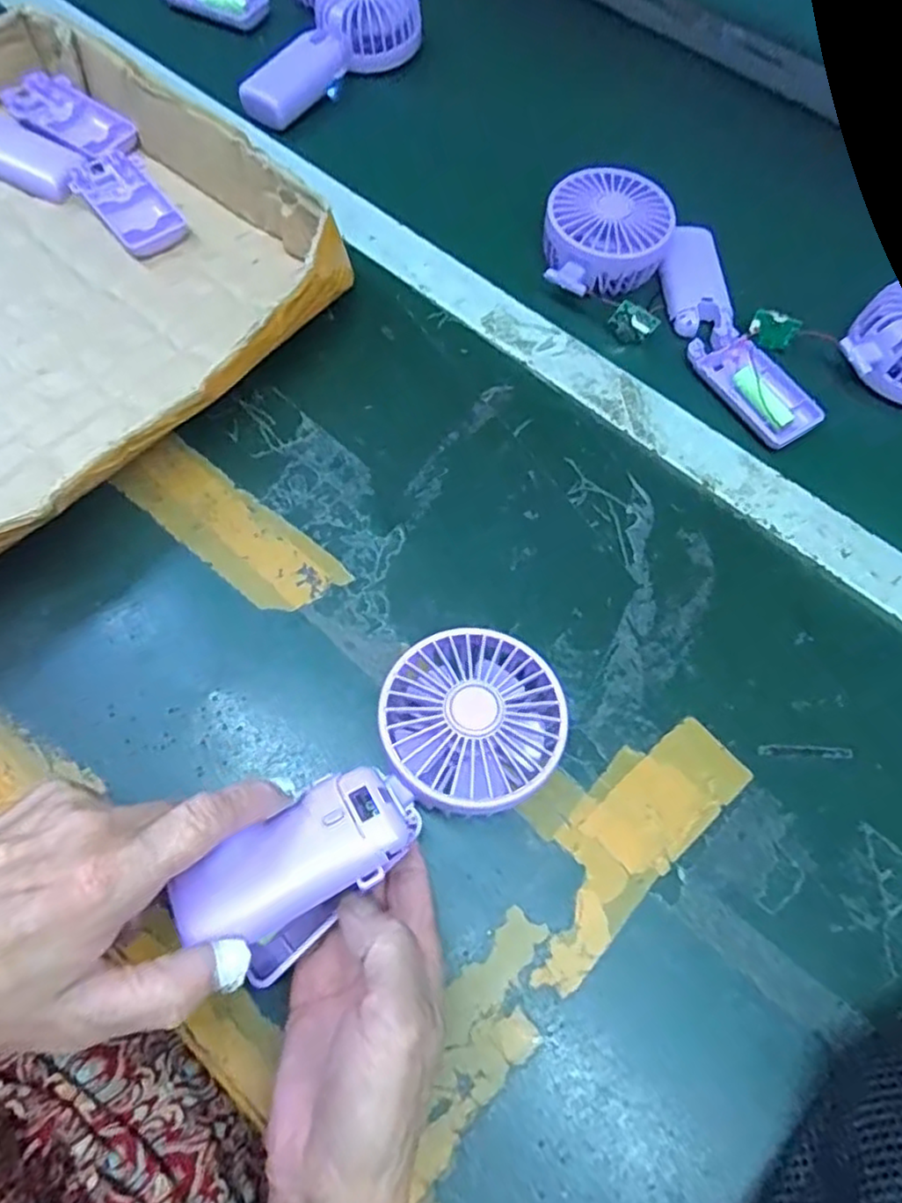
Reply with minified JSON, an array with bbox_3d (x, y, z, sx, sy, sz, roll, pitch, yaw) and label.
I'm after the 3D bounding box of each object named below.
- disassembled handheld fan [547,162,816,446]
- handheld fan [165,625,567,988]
[{"bbox_3d":[0.163,-0.209,0.459,0.229,0.037,0.103,42,70,14],"label":"disassembled handheld fan"},{"bbox_3d":[-0.027,0.084,0.301,0.181,0.042,0.080,-36,73,-26],"label":"handheld fan"}]

